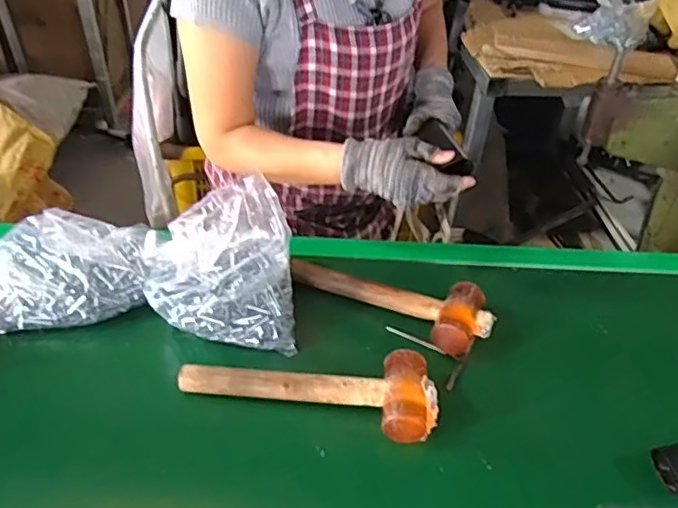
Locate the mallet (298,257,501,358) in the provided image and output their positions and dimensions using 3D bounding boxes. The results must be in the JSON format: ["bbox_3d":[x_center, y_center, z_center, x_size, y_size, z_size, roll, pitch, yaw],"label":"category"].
[{"bbox_3d":[0.070,0.053,0.787,0.262,0.052,0.091,22,44,21],"label":"mallet"}]

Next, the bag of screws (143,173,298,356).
[{"bbox_3d":[-0.144,0.025,0.711,0.176,0.179,0.101,-2,41,-6],"label":"bag of screws"}]

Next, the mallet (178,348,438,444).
[{"bbox_3d":[-0.033,0.142,0.674,0.280,0.053,0.096,9,41,7],"label":"mallet"}]

